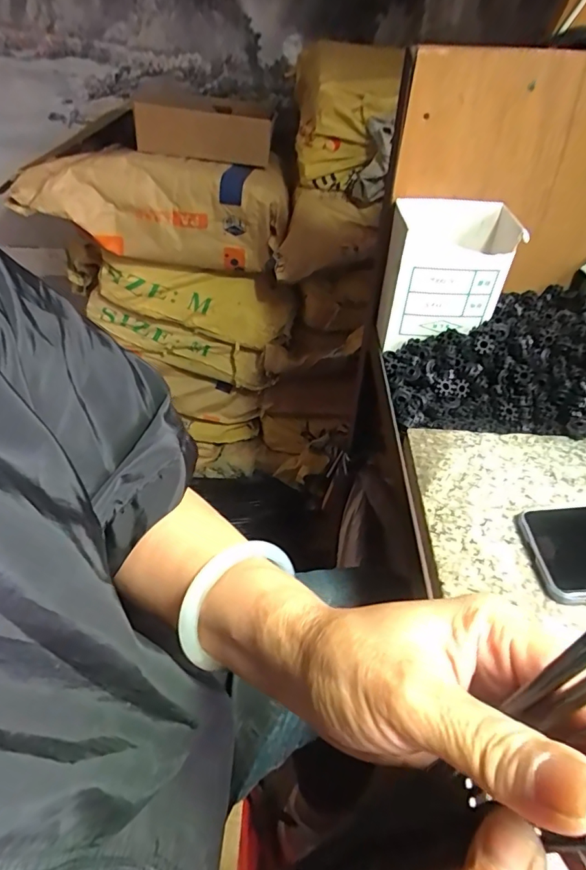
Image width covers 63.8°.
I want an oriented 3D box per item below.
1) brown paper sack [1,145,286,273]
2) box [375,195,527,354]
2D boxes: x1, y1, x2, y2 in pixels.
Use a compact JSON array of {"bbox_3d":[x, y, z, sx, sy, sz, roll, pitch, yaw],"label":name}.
[{"bbox_3d":[-0.280,-0.471,0.989,0.530,0.188,0.203,3,41,1],"label":"brown paper sack"},{"bbox_3d":[0.166,-0.172,0.528,0.129,0.145,0.084,6,41,5],"label":"box"}]

